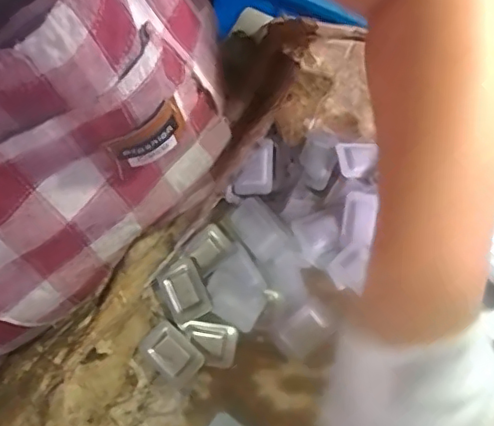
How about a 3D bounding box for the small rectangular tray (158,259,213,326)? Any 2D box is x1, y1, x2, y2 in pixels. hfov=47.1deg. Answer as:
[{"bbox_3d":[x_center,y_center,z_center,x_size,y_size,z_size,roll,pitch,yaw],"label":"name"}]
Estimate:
[{"bbox_3d":[-0.041,0.052,0.371,0.027,0.004,0.037,-29,73,5],"label":"small rectangular tray"}]

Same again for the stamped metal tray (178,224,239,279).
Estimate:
[{"bbox_3d":[-0.026,0.025,0.380,0.031,0.010,0.026,-36,76,-14],"label":"stamped metal tray"}]

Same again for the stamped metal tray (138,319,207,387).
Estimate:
[{"bbox_3d":[-0.048,0.089,0.360,0.039,0.007,0.026,42,74,12],"label":"stamped metal tray"}]

